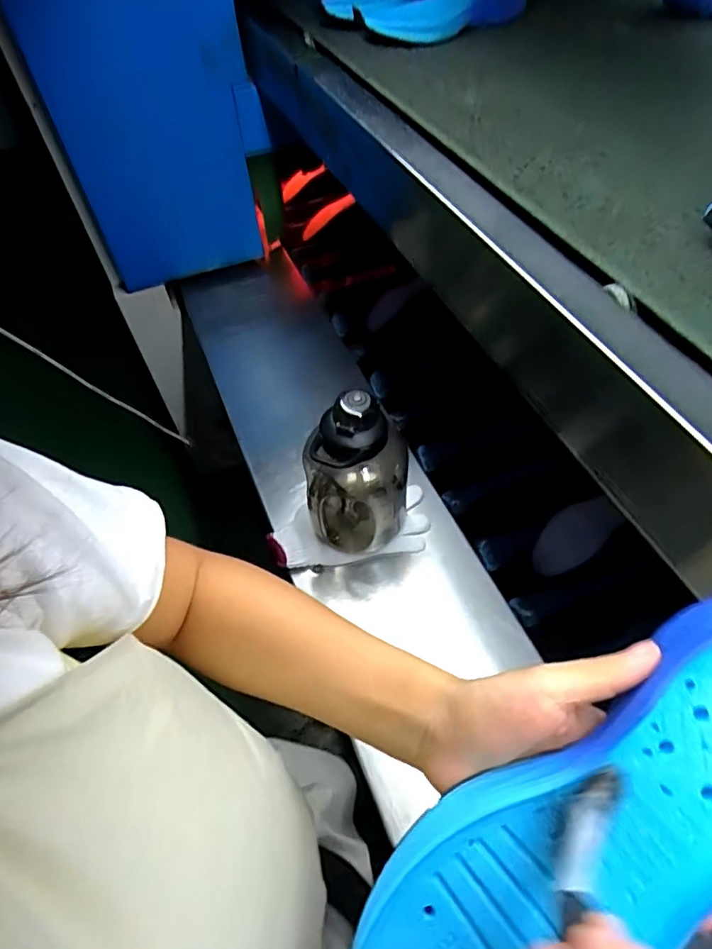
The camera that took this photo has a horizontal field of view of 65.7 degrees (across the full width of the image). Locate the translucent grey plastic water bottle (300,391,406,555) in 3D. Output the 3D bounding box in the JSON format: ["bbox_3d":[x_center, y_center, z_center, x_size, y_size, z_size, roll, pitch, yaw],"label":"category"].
[{"bbox_3d":[0.001,0.004,0.679,0.122,0.224,0.101,3,55,6],"label":"translucent grey plastic water bottle"}]

